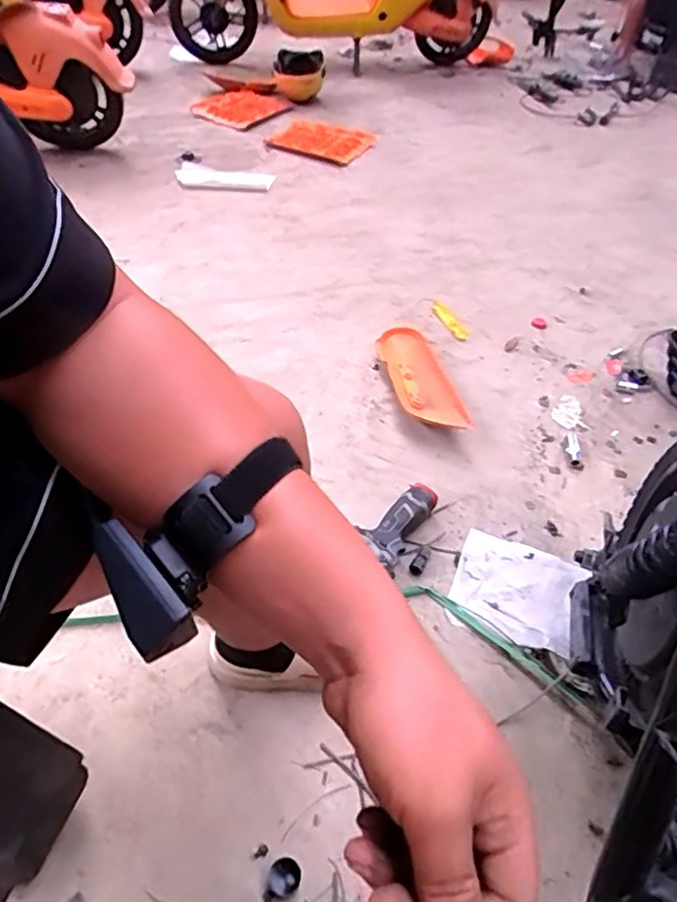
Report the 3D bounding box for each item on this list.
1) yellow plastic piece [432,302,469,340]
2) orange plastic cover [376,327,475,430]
[{"bbox_3d":[0.268,-0.313,1.414,0.034,0.017,0.135,-16,50,-18],"label":"yellow plastic piece"},{"bbox_3d":[0.167,-0.146,1.231,0.109,0.049,0.332,-8,48,-11],"label":"orange plastic cover"}]

